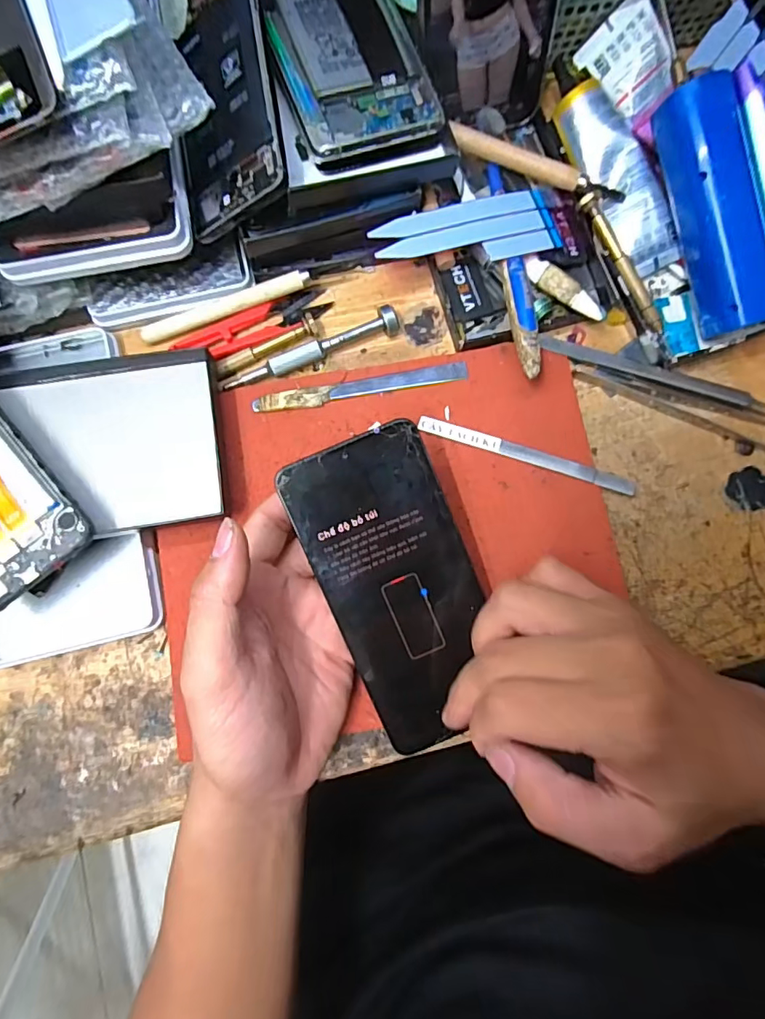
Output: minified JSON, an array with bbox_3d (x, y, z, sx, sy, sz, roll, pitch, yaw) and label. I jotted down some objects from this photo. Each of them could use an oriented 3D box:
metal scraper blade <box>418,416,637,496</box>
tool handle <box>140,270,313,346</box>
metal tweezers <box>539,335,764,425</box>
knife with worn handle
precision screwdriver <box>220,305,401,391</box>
[{"bbox_3d":[0.084,-0.032,0.305,0.130,0.004,0.009,17,78,2],"label":"metal scraper blade"},{"bbox_3d":[-0.094,-0.122,0.313,0.103,0.005,0.011,-20,102,0],"label":"tool handle"},{"bbox_3d":[0.168,-0.075,0.310,0.150,0.009,0.018,19,81,3],"label":"metal tweezers"},{"bbox_3d":[-0.012,-0.072,0.310,0.127,0.004,0.012,-10,81,-2],"label":"knife with worn handle"},{"bbox_3d":[-0.043,-0.095,0.312,0.111,0.014,0.014,-21,81,-3],"label":"precision screwdriver"}]

